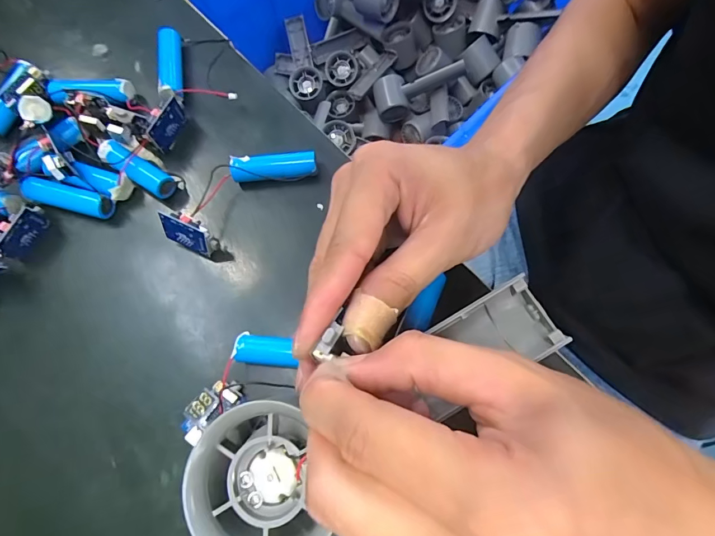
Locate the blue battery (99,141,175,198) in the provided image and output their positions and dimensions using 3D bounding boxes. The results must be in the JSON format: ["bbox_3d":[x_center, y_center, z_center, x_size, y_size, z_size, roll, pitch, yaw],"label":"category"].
[{"bbox_3d":[-0.133,-0.059,0.237,0.050,0.014,0.012,32,78,8],"label":"blue battery"}]

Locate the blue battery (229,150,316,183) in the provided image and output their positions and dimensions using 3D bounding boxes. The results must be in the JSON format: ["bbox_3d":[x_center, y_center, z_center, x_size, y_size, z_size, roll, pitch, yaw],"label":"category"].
[{"bbox_3d":[-0.050,-0.059,0.236,0.050,0.015,0.013,-6,76,-2],"label":"blue battery"}]

